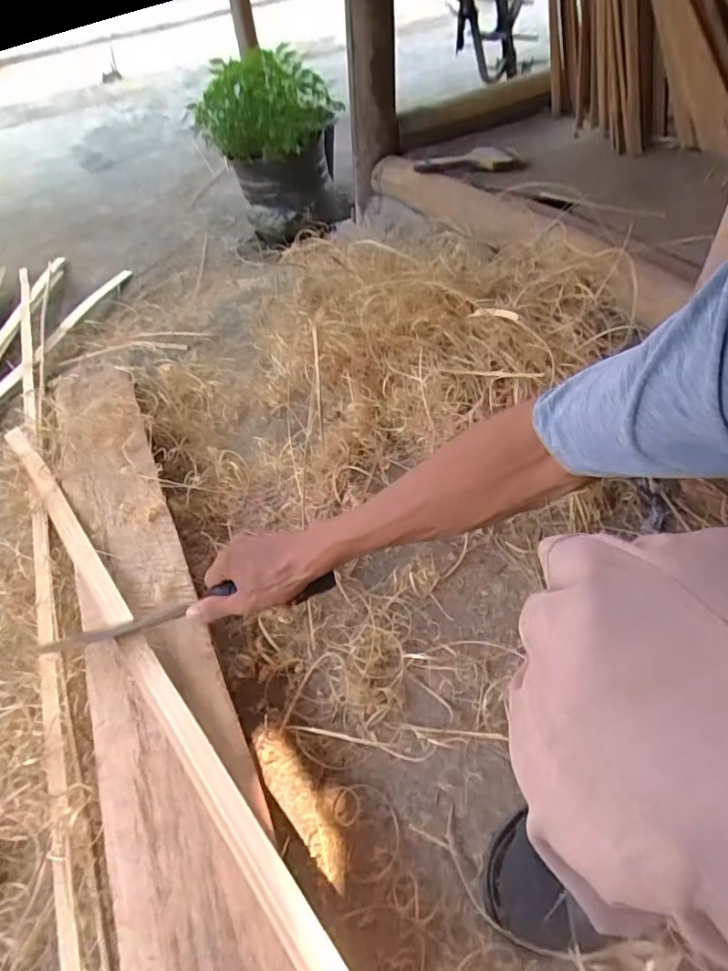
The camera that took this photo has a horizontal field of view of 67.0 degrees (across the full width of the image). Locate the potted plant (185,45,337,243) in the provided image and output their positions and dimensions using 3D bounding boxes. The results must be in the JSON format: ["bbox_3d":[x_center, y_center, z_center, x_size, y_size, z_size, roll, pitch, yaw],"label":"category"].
[{"bbox_3d":[-0.196,-0.801,1.320,0.273,0.346,0.279,20,54,24],"label":"potted plant"}]

